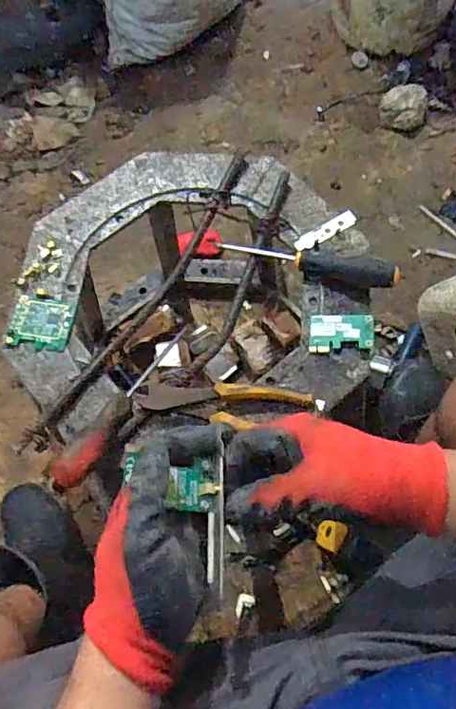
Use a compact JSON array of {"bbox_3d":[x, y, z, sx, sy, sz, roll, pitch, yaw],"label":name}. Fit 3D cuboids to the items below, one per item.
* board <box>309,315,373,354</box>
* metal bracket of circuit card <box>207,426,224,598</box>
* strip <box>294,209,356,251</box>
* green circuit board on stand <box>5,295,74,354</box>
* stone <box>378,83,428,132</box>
[{"bbox_3d":[0.119,-0.022,0.560,0.064,0.010,0.039,0,67,2],"label":"board"},{"bbox_3d":[-0.008,0.117,0.371,0.013,0.016,0.088,1,67,2],"label":"metal bracket of circuit card"},{"bbox_3d":[0.113,-0.142,0.615,0.078,0.004,0.019,-30,69,-10],"label":"strip"},{"bbox_3d":[-0.204,-0.034,0.586,0.063,0.009,0.059,6,68,4],"label":"green circuit board on stand"},{"bbox_3d":[0.358,-0.501,1.092,0.091,0.076,0.073,6,68,5],"label":"stone"}]

